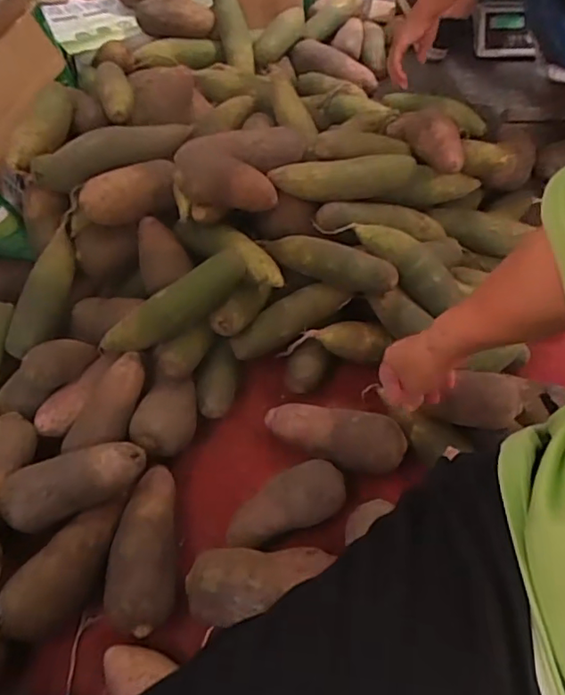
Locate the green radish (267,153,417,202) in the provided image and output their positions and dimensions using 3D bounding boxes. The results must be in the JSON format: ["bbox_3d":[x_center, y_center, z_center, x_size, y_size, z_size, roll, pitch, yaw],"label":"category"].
[{"bbox_3d":[0.086,-0.237,0.751,0.212,0.045,0.061,-13,58,-8],"label":"green radish"}]

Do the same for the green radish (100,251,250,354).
[{"bbox_3d":[-0.144,-0.050,0.694,0.222,0.052,0.054,-32,60,6],"label":"green radish"}]

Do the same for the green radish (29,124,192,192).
[{"bbox_3d":[-0.240,-0.286,0.771,0.233,0.055,0.056,-22,59,-13],"label":"green radish"}]

